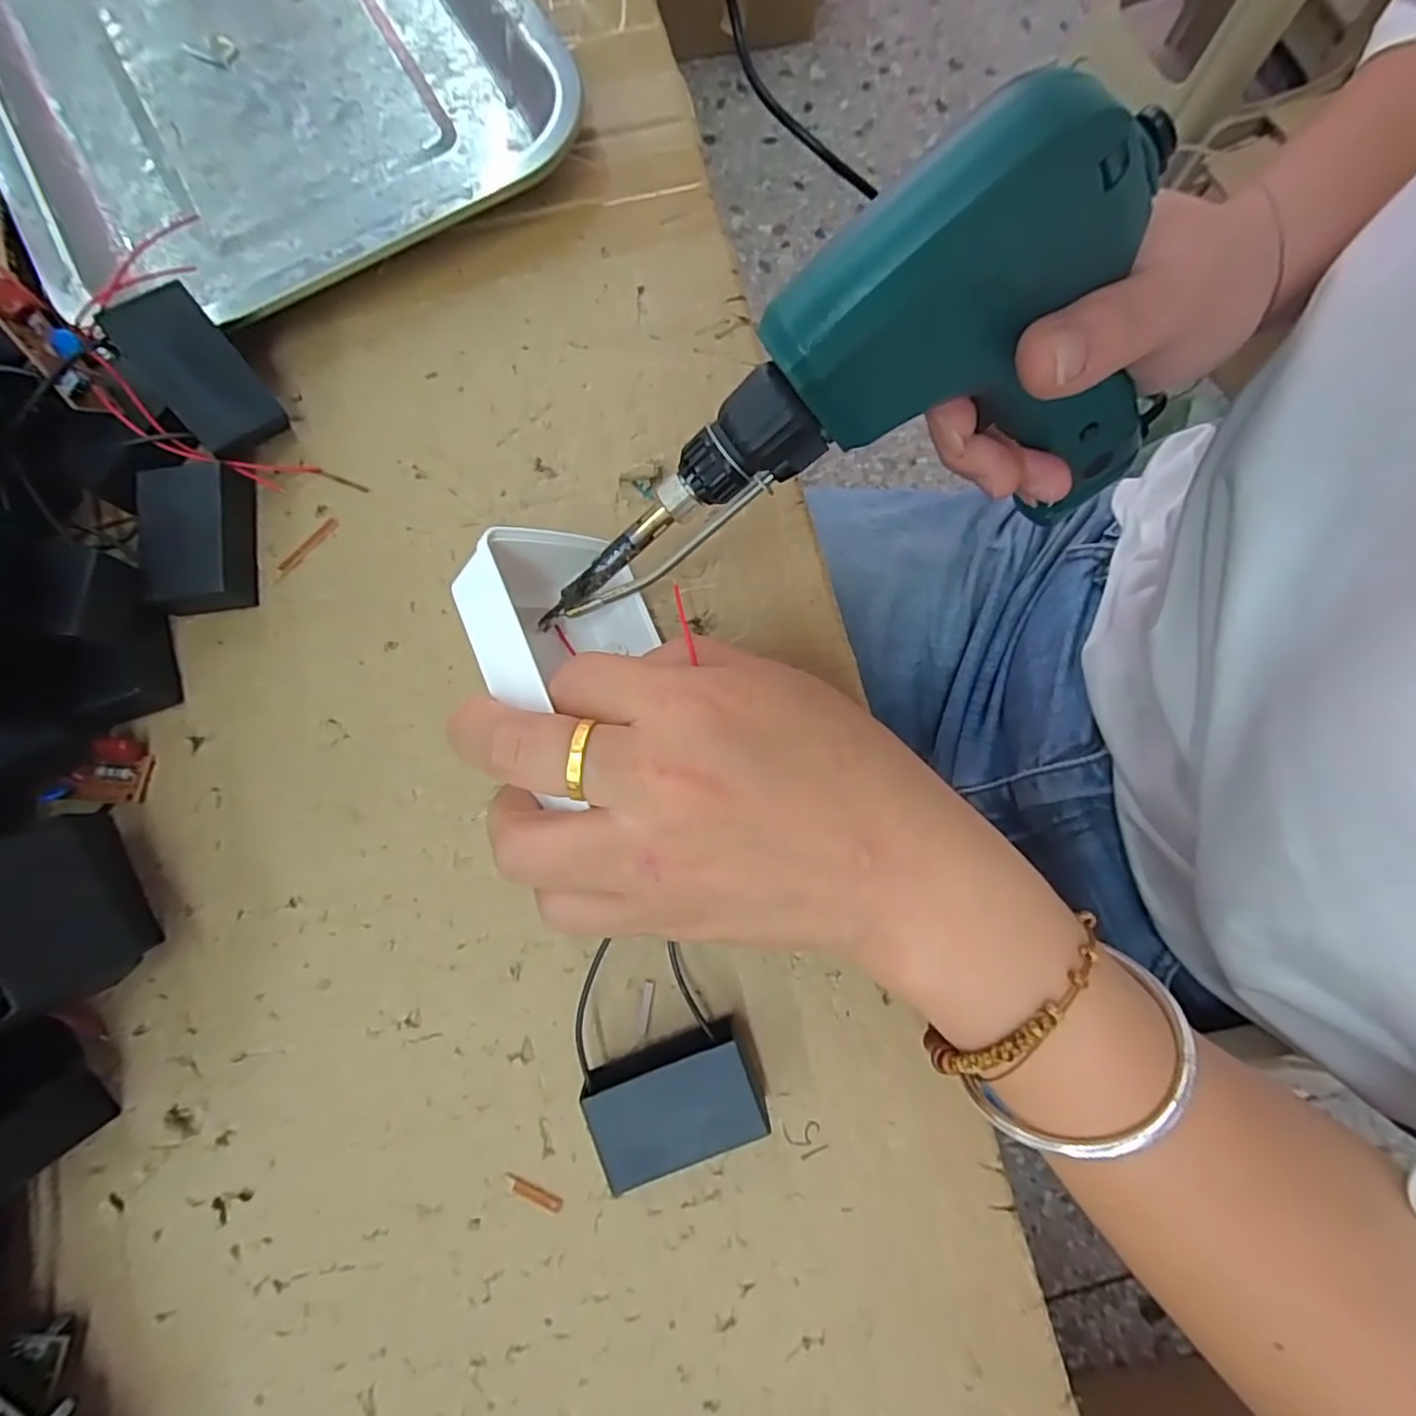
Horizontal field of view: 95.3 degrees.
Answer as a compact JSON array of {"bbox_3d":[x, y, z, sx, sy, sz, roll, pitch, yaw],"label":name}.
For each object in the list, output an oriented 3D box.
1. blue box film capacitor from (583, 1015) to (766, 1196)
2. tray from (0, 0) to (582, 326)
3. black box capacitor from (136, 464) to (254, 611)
[{"bbox_3d":[-0.010,0.114,0.188,0.047,0.023,0.030,-21,80,-4],"label":"blue box film capacitor"},{"bbox_3d":[-0.200,-0.291,0.265,0.206,0.021,0.304,-29,81,-5],"label":"tray"},{"bbox_3d":[-0.174,-0.058,0.224,0.029,0.020,0.049,-10,79,-2],"label":"black box capacitor"}]

